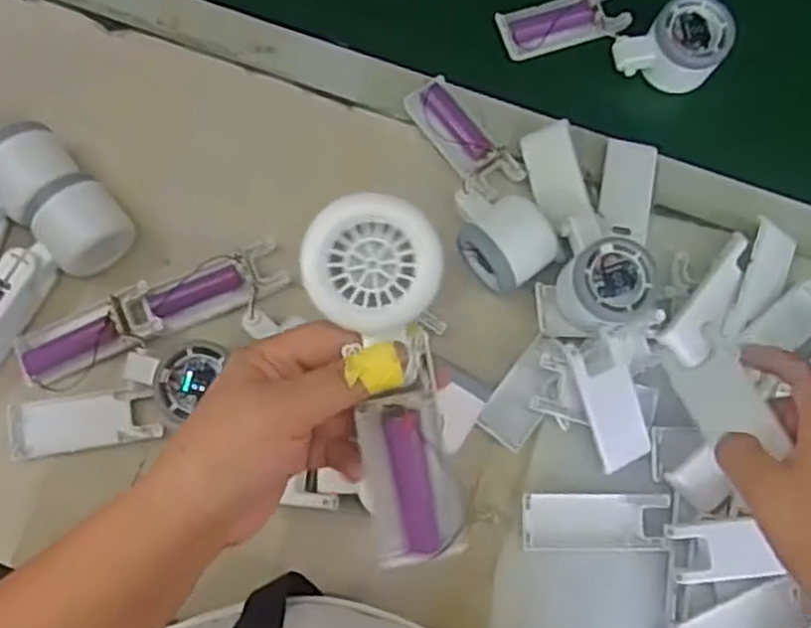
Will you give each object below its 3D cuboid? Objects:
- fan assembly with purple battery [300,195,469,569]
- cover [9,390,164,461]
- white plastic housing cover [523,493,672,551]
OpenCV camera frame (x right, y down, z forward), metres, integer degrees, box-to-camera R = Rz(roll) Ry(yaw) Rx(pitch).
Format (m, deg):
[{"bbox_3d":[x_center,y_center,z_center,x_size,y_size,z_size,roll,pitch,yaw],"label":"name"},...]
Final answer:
[{"bbox_3d":[-0.007,0.033,0.344,0.053,0.025,0.167,-8,112,-3],"label":"fan assembly with purple battery"},{"bbox_3d":[-0.228,0.077,0.558,0.104,0.016,0.038,-8,81,-3],"label":"cover"},{"bbox_3d":[0.133,0.146,0.552,0.101,0.009,0.039,1,80,-1],"label":"white plastic housing cover"}]

